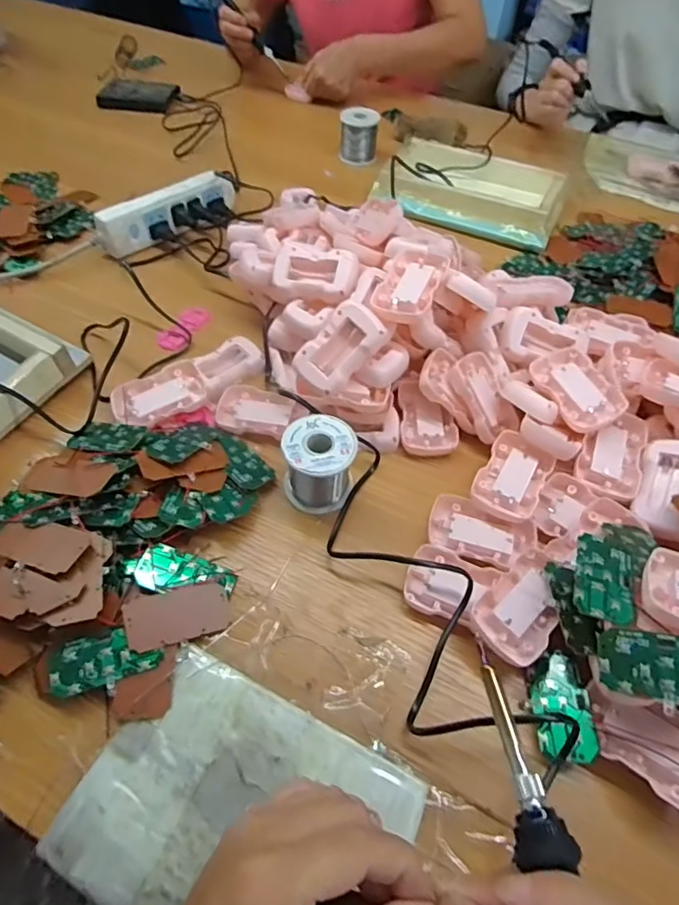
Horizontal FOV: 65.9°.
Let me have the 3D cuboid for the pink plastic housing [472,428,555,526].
[{"bbox_3d":[0.153,0.021,0.462,0.054,0.013,0.083,27,58,17],"label":"pink plastic housing"}]

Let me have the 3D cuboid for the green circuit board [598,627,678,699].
[{"bbox_3d":[0.197,0.129,0.315,0.073,0.004,0.036,3,75,18],"label":"green circuit board"}]

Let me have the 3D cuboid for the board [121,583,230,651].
[{"bbox_3d":[-0.122,0.123,0.396,0.074,0.004,0.038,-9,59,-23],"label":"board"}]

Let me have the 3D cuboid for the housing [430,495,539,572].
[{"bbox_3d":[0.120,0.069,0.444,0.086,0.011,0.050,18,55,11],"label":"housing"}]

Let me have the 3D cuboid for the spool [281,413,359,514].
[{"bbox_3d":[-0.017,0.008,0.453,0.060,0.058,0.061,-1,54,-3],"label":"spool"}]

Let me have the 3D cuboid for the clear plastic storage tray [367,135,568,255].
[{"bbox_3d":[0.189,-0.377,0.754,0.255,0.039,0.159,23,56,14],"label":"clear plastic storage tray"}]

